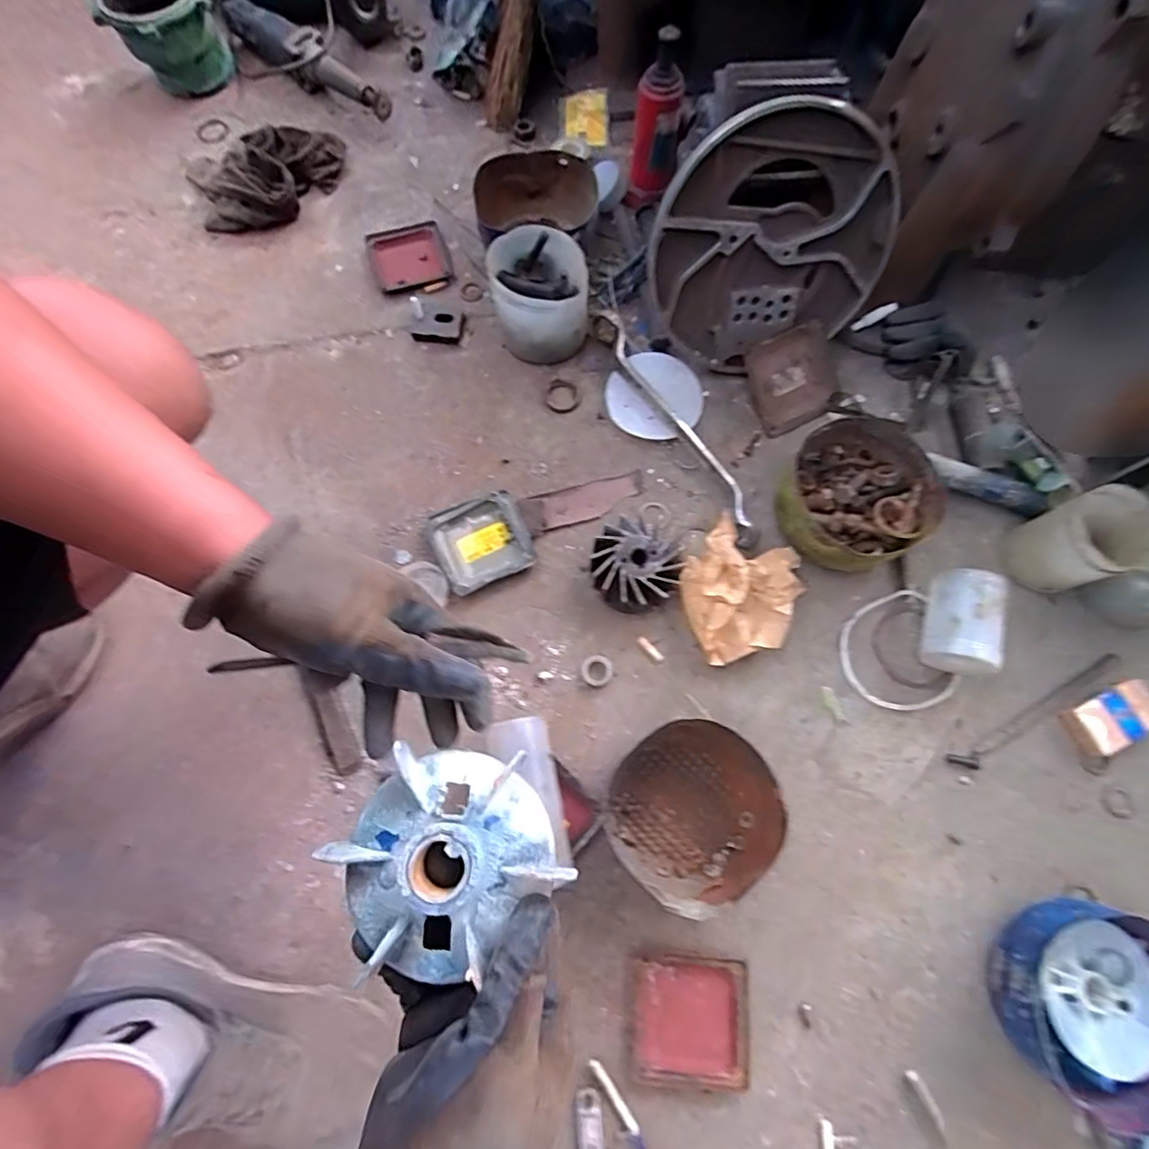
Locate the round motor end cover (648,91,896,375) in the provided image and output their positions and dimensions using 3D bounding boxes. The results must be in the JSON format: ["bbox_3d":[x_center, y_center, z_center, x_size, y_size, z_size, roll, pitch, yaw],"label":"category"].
[{"bbox_3d":[0.230,-0.399,0.676,0.277,0.262,0.025,-19,41,13],"label":"round motor end cover"}]

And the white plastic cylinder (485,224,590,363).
[{"bbox_3d":[-0.046,-0.367,0.753,0.121,0.108,0.137,-12,74,-5],"label":"white plastic cylinder"}]

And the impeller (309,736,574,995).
[{"bbox_3d":[-0.067,0.141,0.288,0.106,0.031,0.102,-22,77,-7],"label":"impeller"}]

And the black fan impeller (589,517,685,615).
[{"bbox_3d":[0.075,-0.011,0.685,0.109,0.060,0.108,6,73,1],"label":"black fan impeller"}]

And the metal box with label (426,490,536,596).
[{"bbox_3d":[-0.119,-0.045,0.721,0.117,0.019,0.115,-24,74,-9],"label":"metal box with label"}]

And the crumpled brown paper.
[{"bbox_3d":[0.194,0.026,0.669,0.133,0.065,0.158,21,74,5],"label":"crumpled brown paper"}]

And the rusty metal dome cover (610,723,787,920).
[{"bbox_3d":[0.119,0.246,0.595,0.159,0.079,0.160,40,76,10],"label":"rusty metal dome cover"}]

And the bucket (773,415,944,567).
[{"bbox_3d":[0.353,-0.096,0.714,0.177,0.080,0.194,0,72,-1],"label":"bucket"}]

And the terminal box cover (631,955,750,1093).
[{"bbox_3d":[0.117,0.452,0.568,0.114,0.010,0.112,3,75,-1],"label":"terminal box cover"}]

